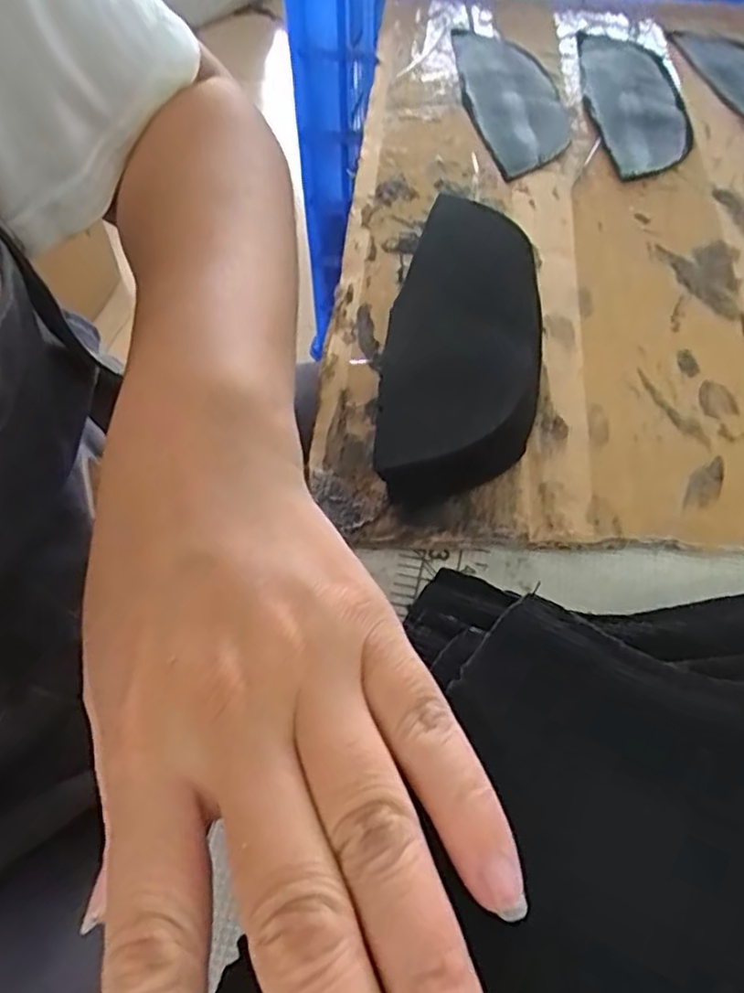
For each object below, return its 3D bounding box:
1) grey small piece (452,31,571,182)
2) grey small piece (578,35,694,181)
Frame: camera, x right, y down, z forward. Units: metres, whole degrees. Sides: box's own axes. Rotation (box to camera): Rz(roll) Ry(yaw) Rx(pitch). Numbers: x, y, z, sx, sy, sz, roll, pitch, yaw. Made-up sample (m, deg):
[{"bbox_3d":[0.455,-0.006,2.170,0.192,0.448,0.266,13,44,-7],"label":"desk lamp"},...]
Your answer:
[{"bbox_3d":[0.069,-0.203,0.346,0.047,0.007,0.131,-8,55,-6],"label":"grey small piece"},{"bbox_3d":[0.131,-0.202,0.343,0.048,0.010,0.137,3,55,2],"label":"grey small piece"}]

